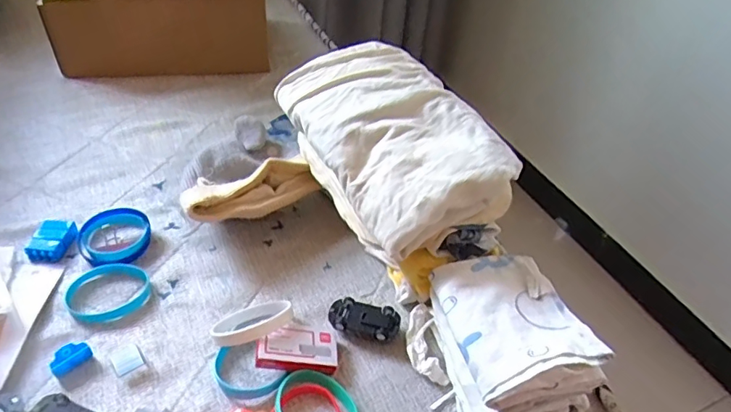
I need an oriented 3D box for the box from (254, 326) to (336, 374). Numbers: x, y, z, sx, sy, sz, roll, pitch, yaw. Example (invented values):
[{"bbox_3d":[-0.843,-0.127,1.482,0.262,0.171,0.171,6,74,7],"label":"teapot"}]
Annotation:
[{"bbox_3d":[-0.059,0.123,0.440,0.067,0.012,0.038,12,40,-15],"label":"box"}]

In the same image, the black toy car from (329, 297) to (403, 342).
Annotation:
[{"bbox_3d":[-0.002,0.108,0.473,0.065,0.022,0.033,14,42,9],"label":"black toy car"}]

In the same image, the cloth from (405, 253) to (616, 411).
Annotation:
[{"bbox_3d":[0.106,0.111,0.422,0.110,0.092,0.135,-10,44,-17],"label":"cloth"}]

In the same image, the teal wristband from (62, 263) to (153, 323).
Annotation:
[{"bbox_3d":[-0.242,0.082,0.480,0.074,0.014,0.059,-3,43,-9],"label":"teal wristband"}]

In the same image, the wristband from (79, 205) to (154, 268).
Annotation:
[{"bbox_3d":[-0.261,0.030,0.530,0.067,0.022,0.067,23,45,19],"label":"wristband"}]

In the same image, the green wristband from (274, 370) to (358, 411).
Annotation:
[{"bbox_3d":[-0.035,0.160,0.412,0.069,0.026,0.055,22,44,17],"label":"green wristband"}]

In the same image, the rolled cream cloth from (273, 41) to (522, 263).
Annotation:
[{"bbox_3d":[0.021,-0.068,0.515,0.140,0.095,0.267,-18,47,-24],"label":"rolled cream cloth"}]

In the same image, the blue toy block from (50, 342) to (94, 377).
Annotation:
[{"bbox_3d":[-0.247,0.127,0.427,0.031,0.020,0.014,-26,51,-30],"label":"blue toy block"}]

